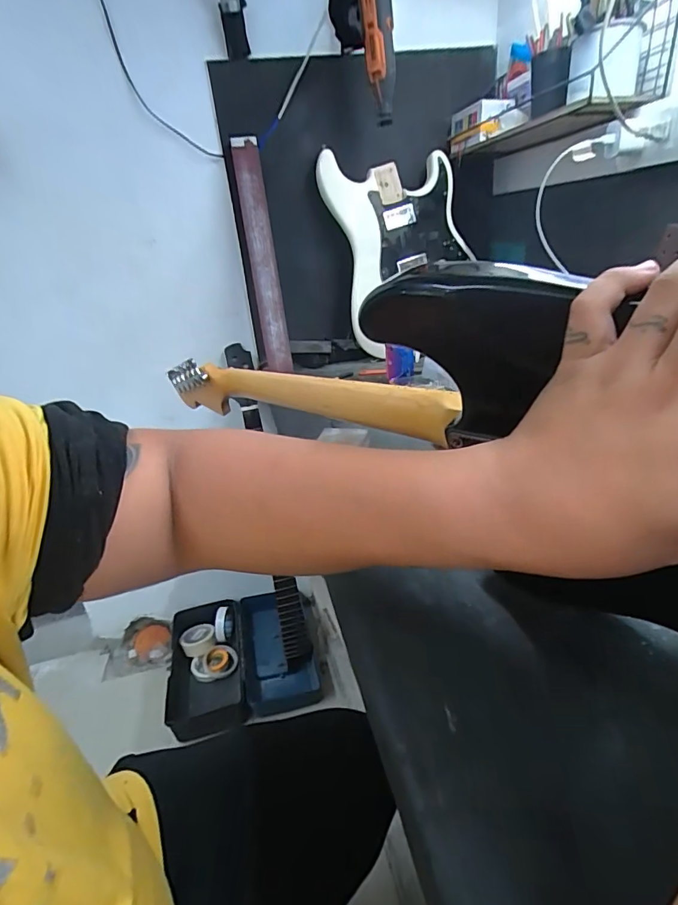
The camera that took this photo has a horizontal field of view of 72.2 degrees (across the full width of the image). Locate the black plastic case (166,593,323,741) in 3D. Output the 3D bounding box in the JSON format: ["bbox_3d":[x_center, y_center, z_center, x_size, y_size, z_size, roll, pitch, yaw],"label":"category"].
[{"bbox_3d":[-0.261,0.549,1.274,0.394,0.090,0.344,-8,25,-3],"label":"black plastic case"}]

